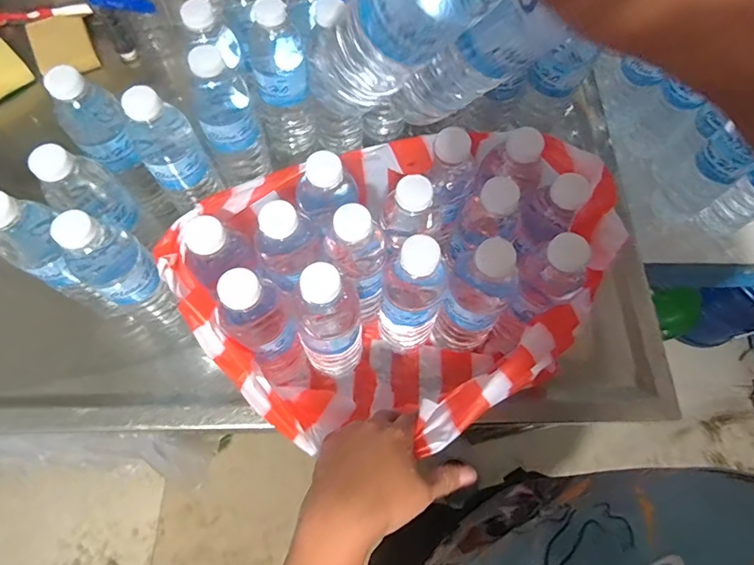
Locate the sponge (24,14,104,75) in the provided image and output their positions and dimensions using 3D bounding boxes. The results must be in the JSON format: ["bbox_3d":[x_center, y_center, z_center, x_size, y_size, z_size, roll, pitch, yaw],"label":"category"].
[{"bbox_3d":[-0.449,-0.341,0.676,0.076,0.024,0.089,-22,70,-11],"label":"sponge"}]

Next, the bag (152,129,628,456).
[{"bbox_3d":[0.024,0.015,0.463,0.346,0.211,0.259,-28,71,-13],"label":"bag"}]

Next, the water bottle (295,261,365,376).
[{"bbox_3d":[-0.038,0.043,0.455,0.063,0.203,0.050,-36,73,-16],"label":"water bottle"}]

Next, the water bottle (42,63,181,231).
[{"bbox_3d":[-0.278,-0.137,0.511,0.054,0.189,0.061,-39,74,-16],"label":"water bottle"}]

